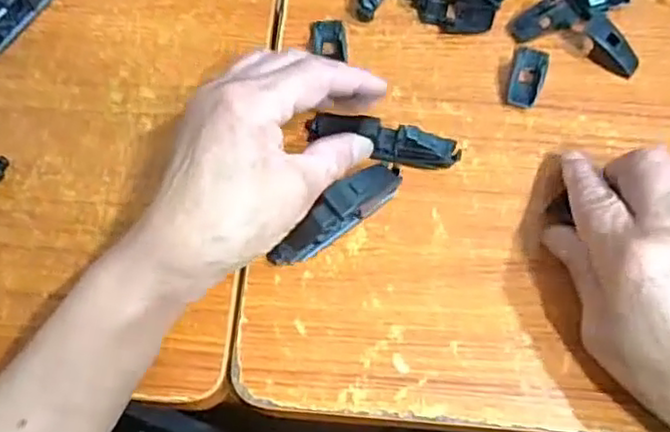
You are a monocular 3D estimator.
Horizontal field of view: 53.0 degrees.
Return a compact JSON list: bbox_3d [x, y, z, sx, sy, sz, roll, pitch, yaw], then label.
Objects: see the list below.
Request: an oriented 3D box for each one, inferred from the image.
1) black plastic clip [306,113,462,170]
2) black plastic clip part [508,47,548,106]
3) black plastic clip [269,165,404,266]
[{"bbox_3d":[0.025,-0.042,0.365,0.084,0.019,0.021,16,66,11],"label":"black plastic clip"},{"bbox_3d":[0.112,-0.081,0.389,0.019,0.006,0.039,14,66,5],"label":"black plastic clip part"},{"bbox_3d":[0.001,-0.002,0.346,0.079,0.022,0.017,-38,72,-15],"label":"black plastic clip"}]

